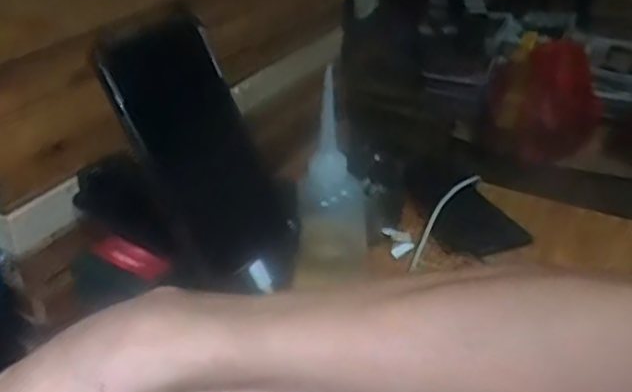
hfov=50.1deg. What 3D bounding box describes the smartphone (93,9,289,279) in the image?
[{"bbox_3d":[-0.064,-0.031,0.389,0.012,0.143,0.077,-10,25,46],"label":"smartphone"}]

